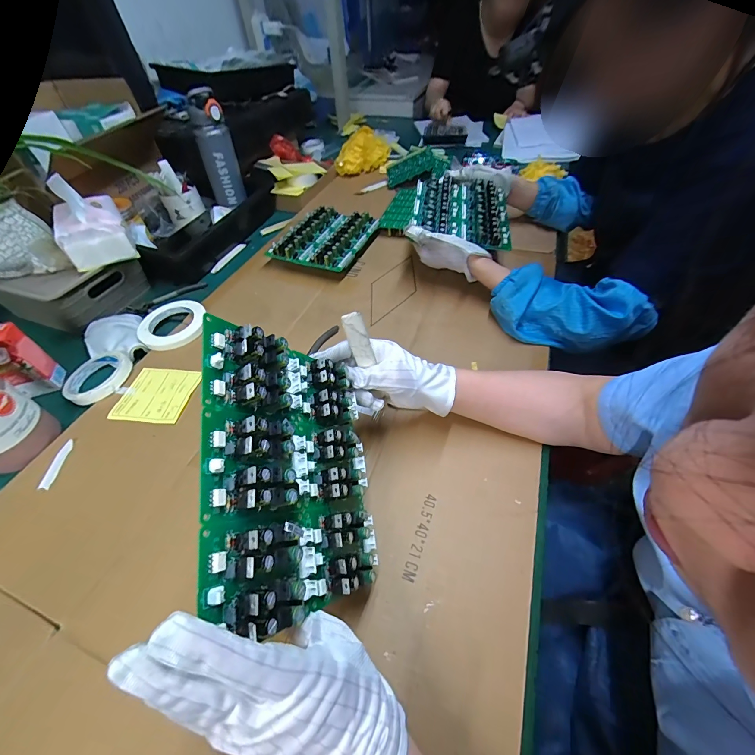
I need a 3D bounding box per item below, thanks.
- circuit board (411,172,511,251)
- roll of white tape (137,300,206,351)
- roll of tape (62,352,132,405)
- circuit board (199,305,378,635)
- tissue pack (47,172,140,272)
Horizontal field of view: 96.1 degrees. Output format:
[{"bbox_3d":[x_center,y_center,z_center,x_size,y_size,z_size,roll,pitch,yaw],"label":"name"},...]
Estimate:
[{"bbox_3d":[0.164,-0.337,0.664,0.178,0.024,0.233,9,55,4],"label":"circuit board"},{"bbox_3d":[-0.354,-0.090,0.592,0.107,0.024,0.116,-2,49,3],"label":"roll of white tape"},{"bbox_3d":[-0.437,-0.001,0.526,0.088,0.016,0.091,-2,49,3],"label":"roll of tape"},{"bbox_3d":[-0.056,0.069,0.275,0.023,0.170,0.198,-19,68,24],"label":"circuit board"},{"bbox_3d":[-0.500,-0.272,0.588,0.098,0.108,0.130,-27,53,-17],"label":"tissue pack"}]

